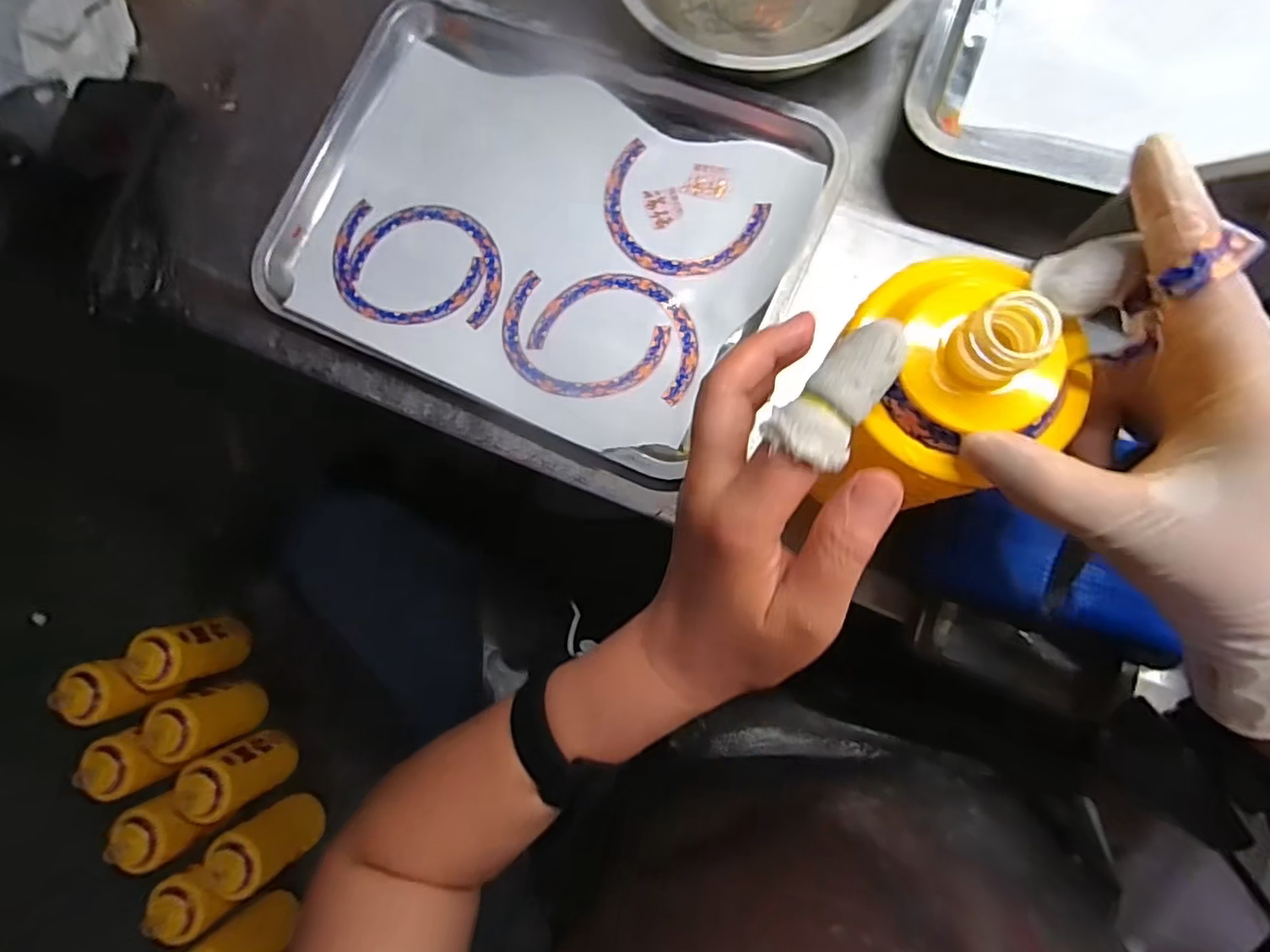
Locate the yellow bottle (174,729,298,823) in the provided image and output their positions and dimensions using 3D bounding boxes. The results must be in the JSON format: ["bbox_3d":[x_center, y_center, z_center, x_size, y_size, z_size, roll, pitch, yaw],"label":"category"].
[{"bbox_3d":[-0.638,0.479,0.971,0.095,0.161,0.094,0,86,7],"label":"yellow bottle"}]

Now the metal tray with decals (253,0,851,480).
[{"bbox_3d":[-0.065,-0.176,0.413,0.351,0.032,0.261,24,88,9],"label":"metal tray with decals"}]

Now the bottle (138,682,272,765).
[{"bbox_3d":[-0.669,0.383,0.952,0.078,0.162,0.096,-26,84,4],"label":"bottle"}]

